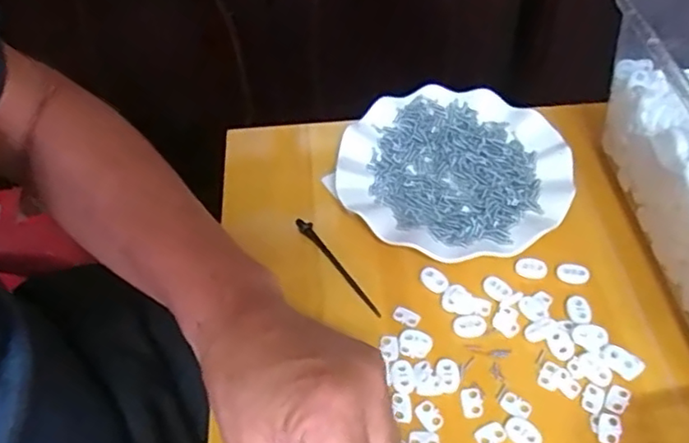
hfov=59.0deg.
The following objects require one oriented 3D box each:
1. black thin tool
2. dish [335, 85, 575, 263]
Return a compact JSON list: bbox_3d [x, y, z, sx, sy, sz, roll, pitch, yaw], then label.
[{"bbox_3d":[-0.005,0.032,0.456,0.009,0.013,0.101,-31,57,-20],"label":"black thin tool"},{"bbox_3d":[0.088,-0.042,0.499,0.181,0.019,0.176,-1,51,1],"label":"dish"}]

